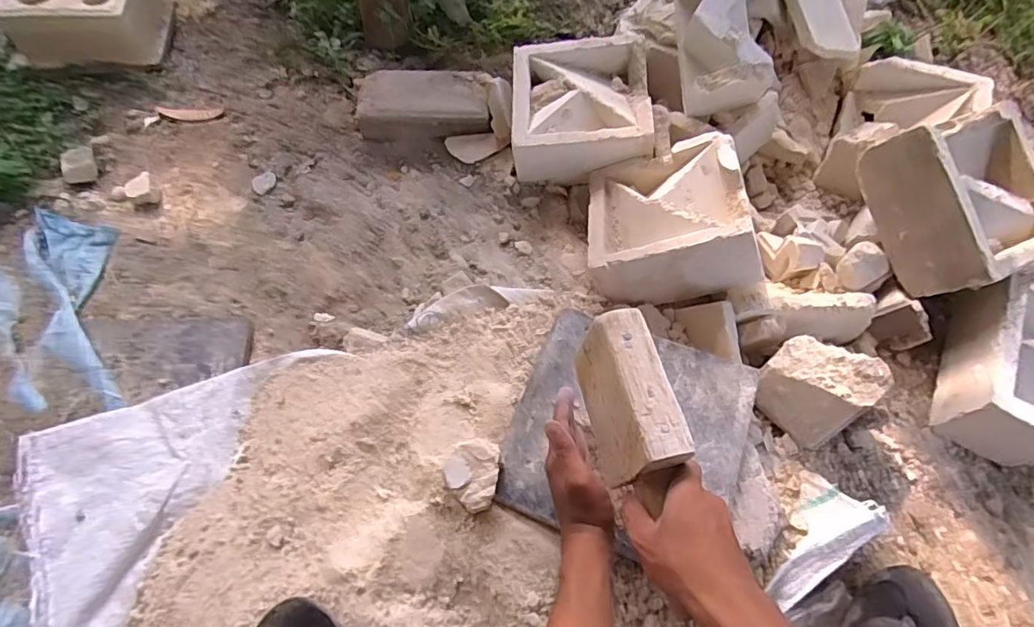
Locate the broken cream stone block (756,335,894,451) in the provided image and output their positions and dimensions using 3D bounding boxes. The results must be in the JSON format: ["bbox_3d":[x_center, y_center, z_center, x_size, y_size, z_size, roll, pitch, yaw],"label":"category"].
[{"bbox_3d":[0.344,0.088,0.651,0.101,0.094,0.105,-41,70,-18],"label":"broken cream stone block"}]

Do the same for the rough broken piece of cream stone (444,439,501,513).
[{"bbox_3d":[-0.046,0.168,0.571,0.054,0.033,0.067,3,63,2],"label":"rough broken piece of cream stone"}]

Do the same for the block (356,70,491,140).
[{"bbox_3d":[-0.149,-0.336,0.902,0.212,0.066,0.115,3,63,1],"label":"block"}]

